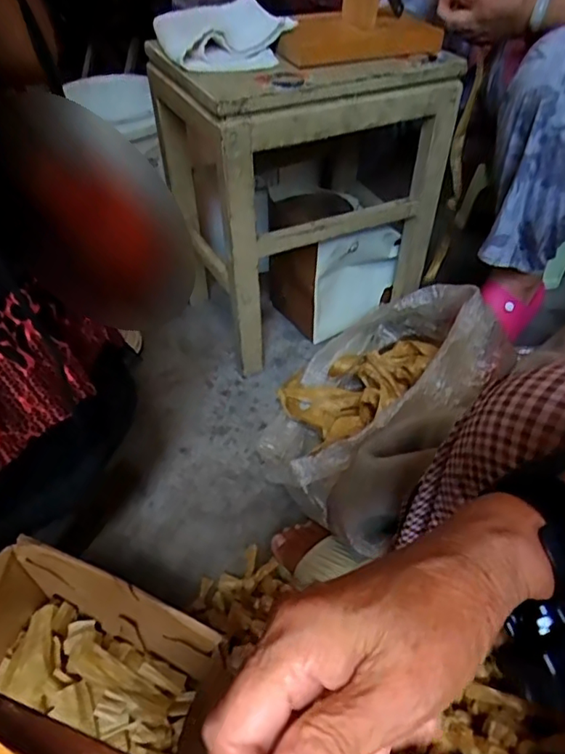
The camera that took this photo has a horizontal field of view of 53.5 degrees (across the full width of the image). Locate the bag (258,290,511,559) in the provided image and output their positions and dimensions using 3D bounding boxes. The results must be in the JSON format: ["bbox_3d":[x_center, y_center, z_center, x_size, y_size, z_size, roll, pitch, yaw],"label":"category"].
[{"bbox_3d":[0.114,0.036,0.797,0.275,0.189,0.386,28,53,24],"label":"bag"}]

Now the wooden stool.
[{"bbox_3d":[0.035,-0.288,0.895,0.372,0.428,0.240,-21,50,-18],"label":"wooden stool"}]

